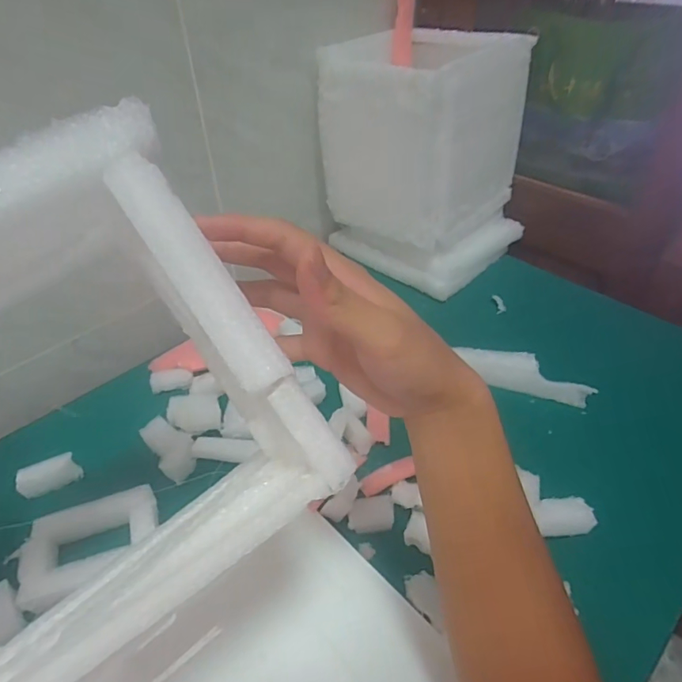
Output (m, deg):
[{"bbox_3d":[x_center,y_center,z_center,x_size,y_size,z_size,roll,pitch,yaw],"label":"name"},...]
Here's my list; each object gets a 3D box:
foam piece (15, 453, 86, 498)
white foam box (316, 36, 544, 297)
[{"bbox_3d":[-0.297,0.136,0.515,0.056,0.028,0.023,-20,44,-19],"label":"foam piece"},{"bbox_3d":[0.126,-0.266,0.742,0.223,0.295,0.210,32,52,33],"label":"white foam box"}]

